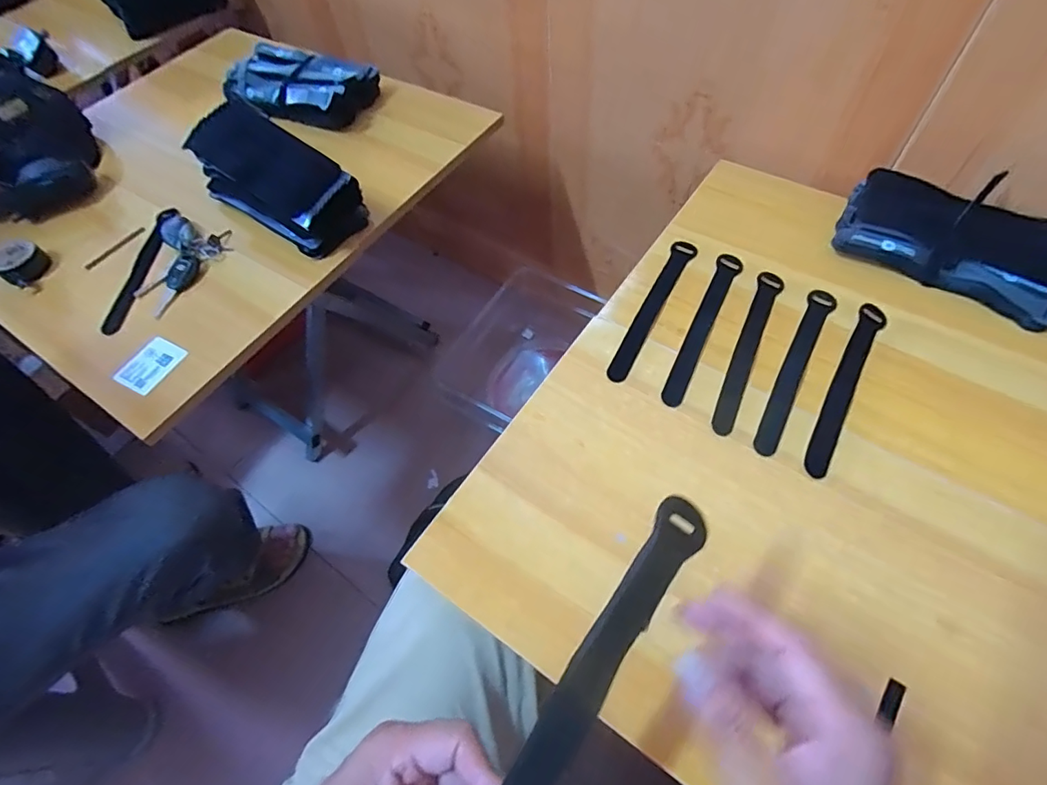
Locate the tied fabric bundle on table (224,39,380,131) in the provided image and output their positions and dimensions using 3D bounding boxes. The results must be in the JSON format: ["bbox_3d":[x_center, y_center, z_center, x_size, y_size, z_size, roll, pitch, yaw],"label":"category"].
[{"bbox_3d":[-0.325,-0.446,0.754,0.203,0.050,0.129,17,62,15],"label":"tied fabric bundle on table"}]

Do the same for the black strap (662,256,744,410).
[{"bbox_3d":[0.177,-0.065,0.505,0.024,0.006,0.194,21,62,17],"label":"black strap"}]

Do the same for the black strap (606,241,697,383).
[{"bbox_3d":[0.133,-0.088,0.524,0.024,0.004,0.199,22,62,17],"label":"black strap"}]

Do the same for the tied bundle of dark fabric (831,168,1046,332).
[{"bbox_3d":[0.423,-0.148,0.501,0.213,0.053,0.097,35,67,23],"label":"tied bundle of dark fabric"}]

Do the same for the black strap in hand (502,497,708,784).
[{"bbox_3d":[0.039,0.132,0.254,0.024,0.008,0.175,31,82,14],"label":"black strap in hand"}]

